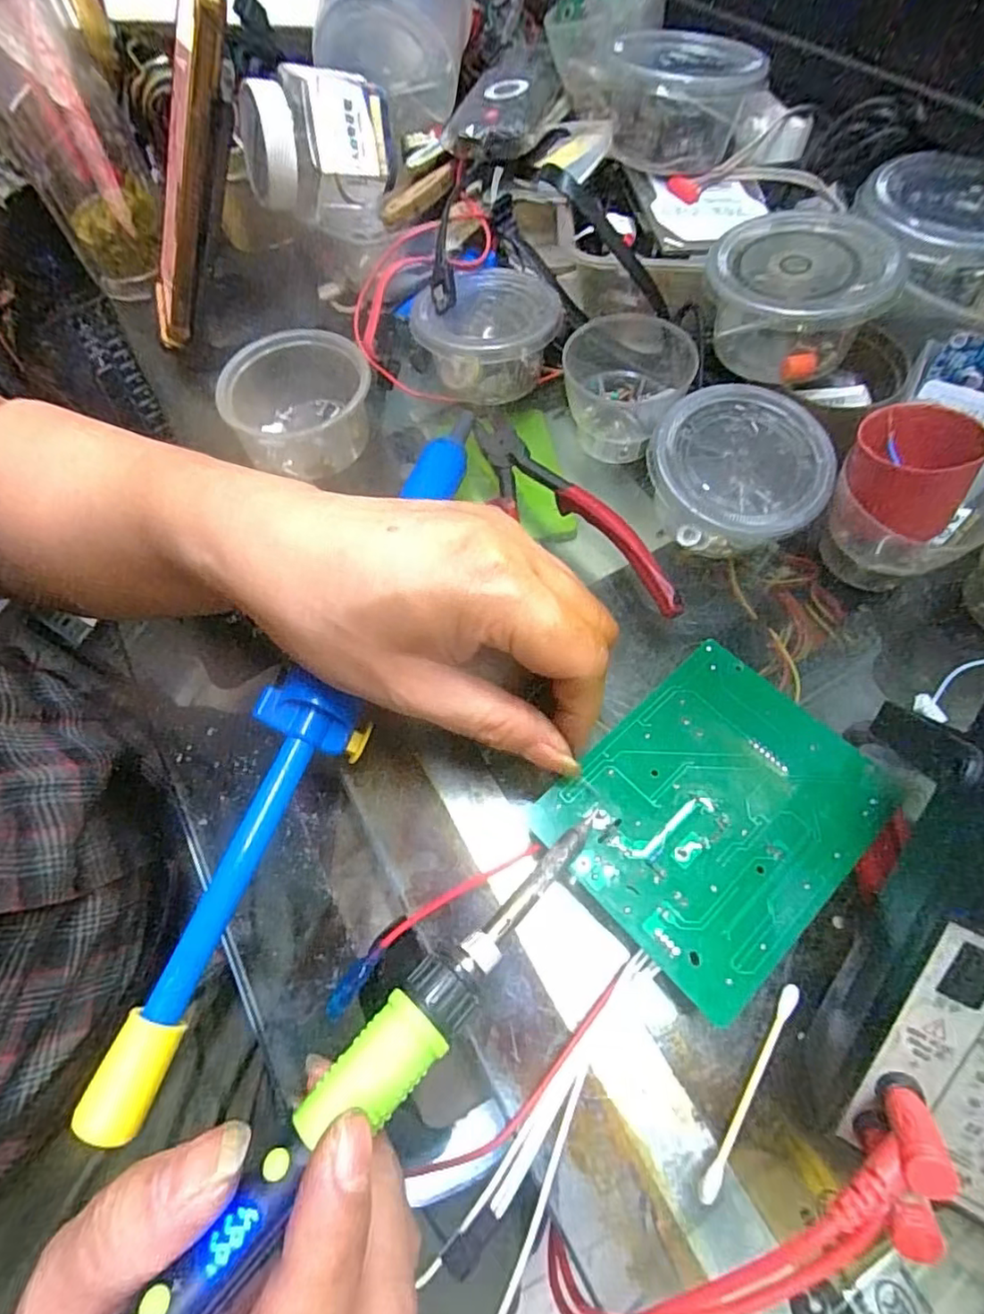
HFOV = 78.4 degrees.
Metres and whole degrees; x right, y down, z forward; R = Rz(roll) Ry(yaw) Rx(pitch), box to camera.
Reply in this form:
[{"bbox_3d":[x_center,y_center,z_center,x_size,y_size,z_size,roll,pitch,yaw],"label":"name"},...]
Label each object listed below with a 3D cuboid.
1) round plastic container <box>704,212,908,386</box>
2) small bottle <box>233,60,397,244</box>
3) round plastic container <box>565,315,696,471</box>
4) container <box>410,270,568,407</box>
[{"bbox_3d":[0.139,-0.167,0.279,0.073,0.045,0.073,-1,63,2],"label":"round plastic container"},{"bbox_3d":[-0.091,-0.273,0.326,0.075,0.052,0.064,6,64,6],"label":"small bottle"},{"bbox_3d":[0.069,-0.141,0.316,0.064,0.044,0.064,-1,63,2],"label":"round plastic container"},{"bbox_3d":[-0.002,-0.180,0.338,0.075,0.040,0.075,-1,63,2],"label":"container"}]

